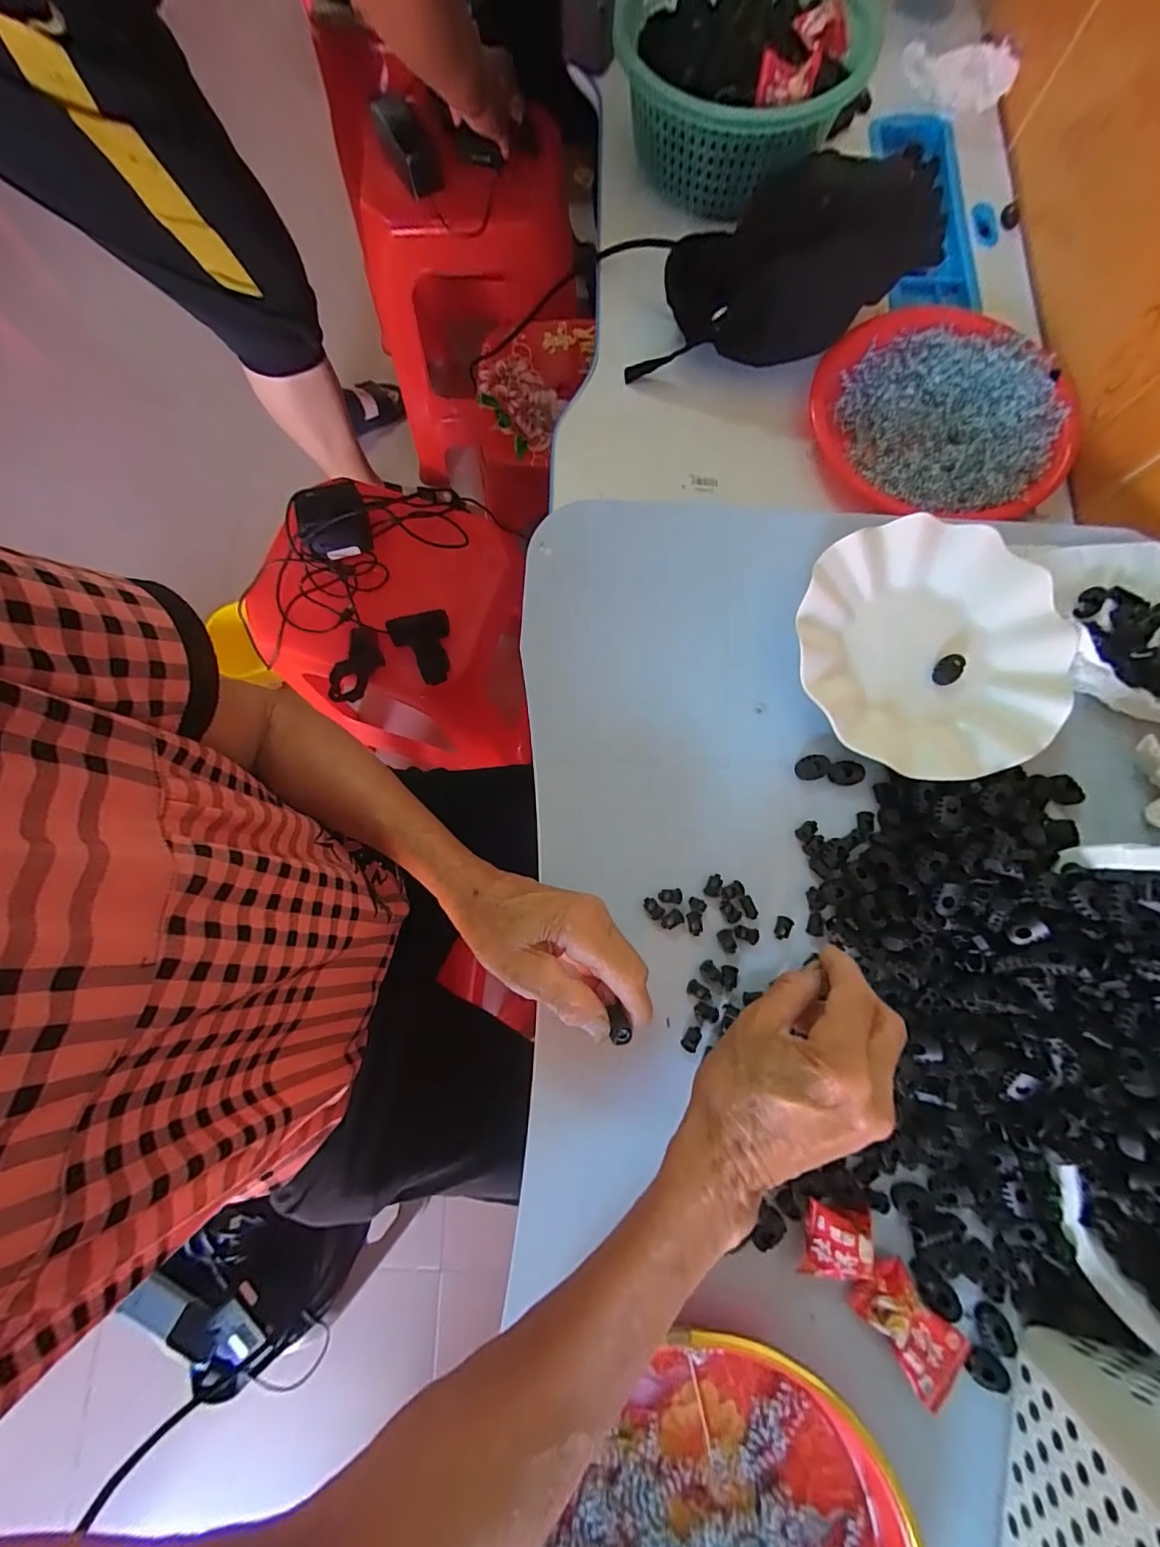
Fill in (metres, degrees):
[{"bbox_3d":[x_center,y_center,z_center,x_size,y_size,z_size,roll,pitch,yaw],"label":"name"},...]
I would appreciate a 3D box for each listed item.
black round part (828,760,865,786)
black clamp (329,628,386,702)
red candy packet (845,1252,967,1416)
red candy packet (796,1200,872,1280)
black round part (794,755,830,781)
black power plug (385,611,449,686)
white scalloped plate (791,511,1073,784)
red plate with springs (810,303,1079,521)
[{"bbox_3d":[0.184,0.000,0.342,0.025,0.005,0.016,-5,79,0],"label":"black round part"},{"bbox_3d":[-0.273,-0.127,0.609,0.046,0.031,0.095,36,101,7],"label":"black clamp"},{"bbox_3d":[0.187,0.313,0.281,0.038,0.011,0.059,-39,81,-6],"label":"red candy packet"},{"bbox_3d":[0.150,0.274,0.287,0.038,0.017,0.037,13,80,3],"label":"red candy packet"},{"bbox_3d":[0.162,-0.004,0.342,0.022,0.008,0.017,-15,79,-2],"label":"black round part"},{"bbox_3d":[-0.196,-0.151,0.605,0.073,0.028,0.082,-6,79,0],"label":"black power plug"},{"bbox_3d":[0.242,-0.086,0.344,0.169,0.030,0.176,0,79,1],"label":"white scalloped plate"},{"bbox_3d":[0.326,-0.320,0.446,0.219,0.030,0.194,39,82,8],"label":"red plate with springs"}]

